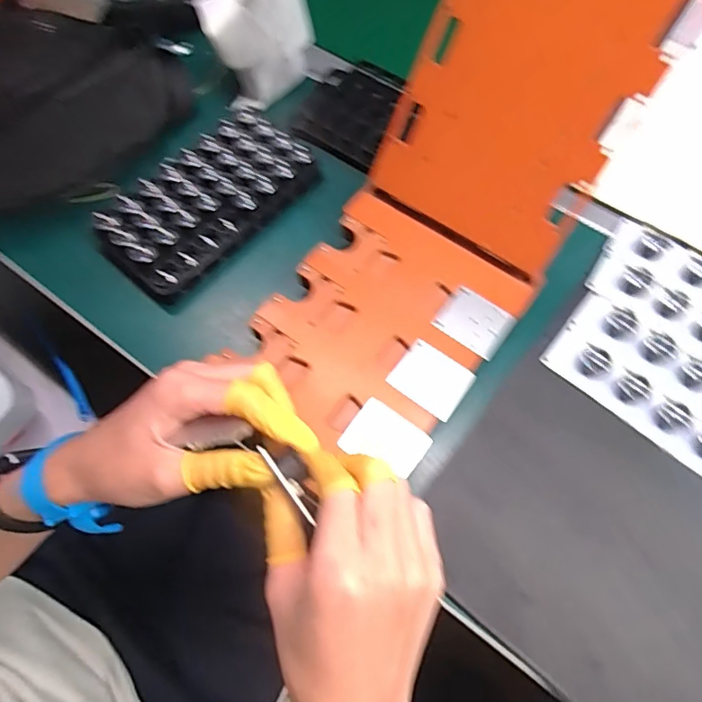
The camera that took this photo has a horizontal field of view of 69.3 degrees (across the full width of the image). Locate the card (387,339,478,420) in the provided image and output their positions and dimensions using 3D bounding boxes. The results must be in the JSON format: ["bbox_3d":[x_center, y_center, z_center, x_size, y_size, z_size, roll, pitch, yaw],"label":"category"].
[{"bbox_3d":[0.060,0.020,0.376,0.053,0.008,0.044,35,71,14],"label":"card"}]

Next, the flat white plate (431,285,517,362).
[{"bbox_3d":[0.096,-0.023,0.397,0.051,0.004,0.043,36,72,14],"label":"flat white plate"}]

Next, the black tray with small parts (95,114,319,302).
[{"bbox_3d":[-0.129,-0.135,0.458,0.097,0.033,0.187,41,73,16],"label":"black tray with small parts"}]

